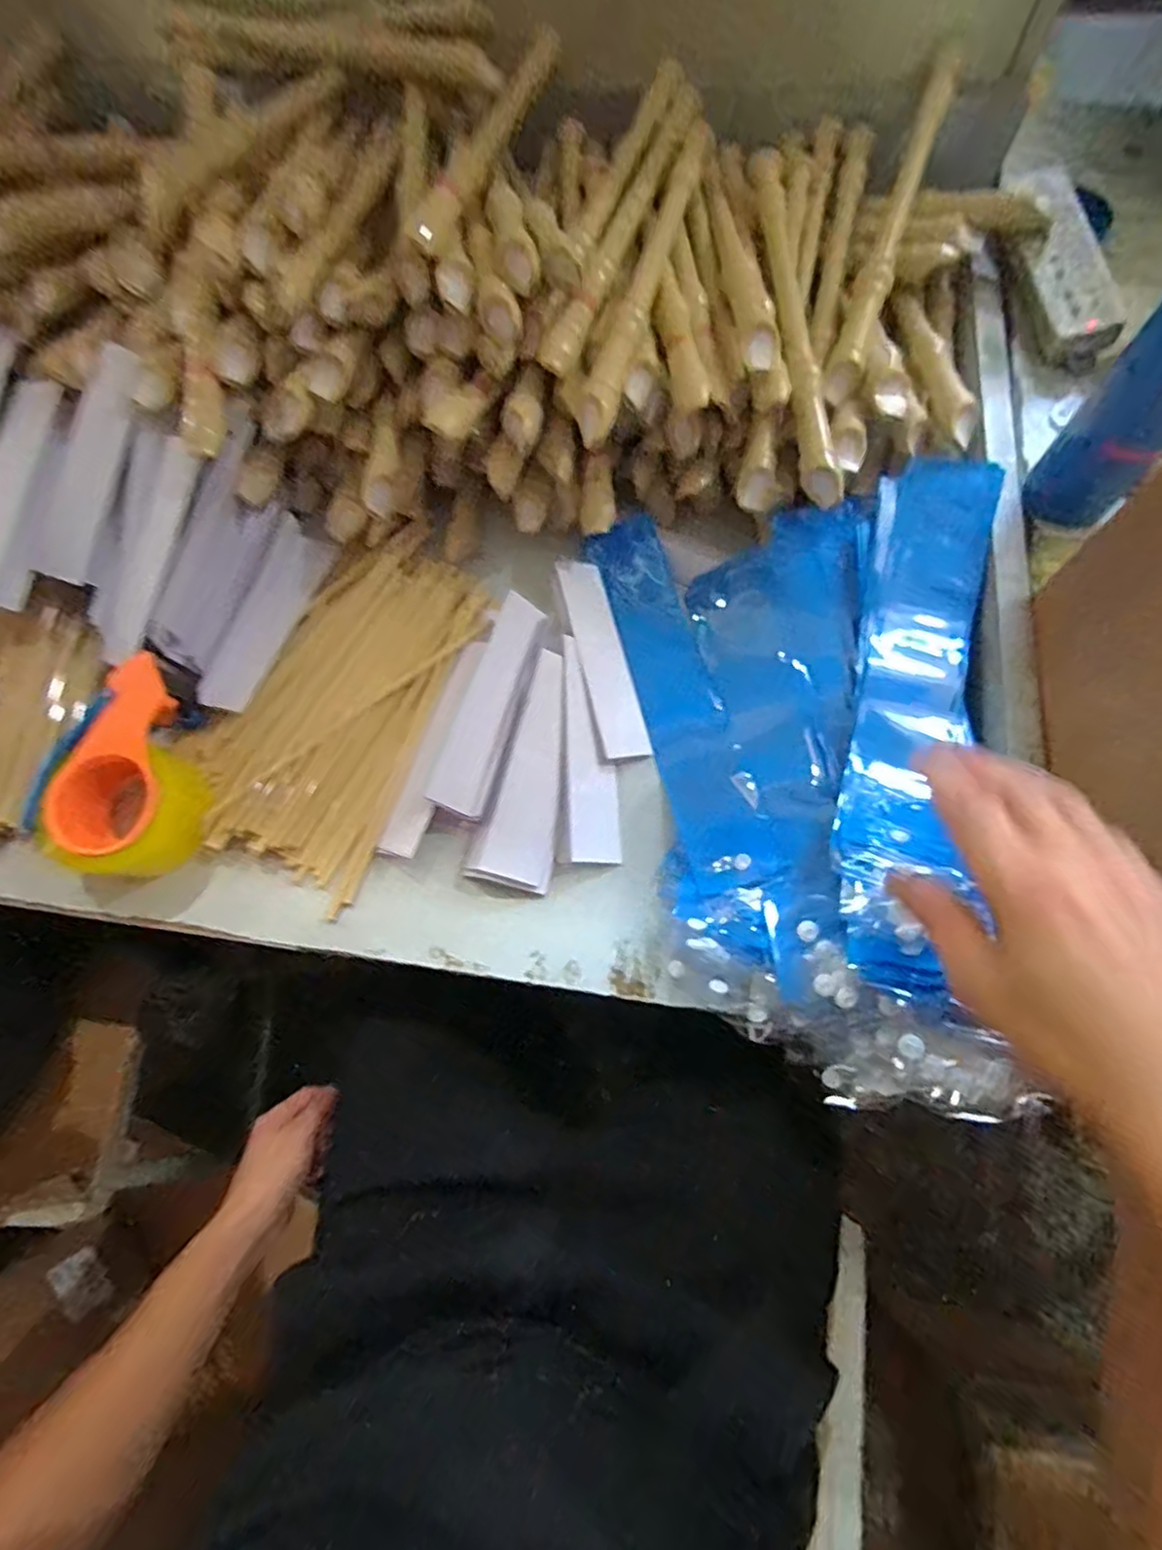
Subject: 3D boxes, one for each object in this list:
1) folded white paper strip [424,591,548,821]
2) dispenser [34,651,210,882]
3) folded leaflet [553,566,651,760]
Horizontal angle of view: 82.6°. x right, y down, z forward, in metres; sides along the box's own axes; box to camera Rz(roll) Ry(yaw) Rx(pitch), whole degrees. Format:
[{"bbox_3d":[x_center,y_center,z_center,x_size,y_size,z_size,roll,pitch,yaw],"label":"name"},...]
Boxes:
[{"bbox_3d":[-0.071,-0.056,0.530,0.043,0.007,0.179,23,77,-15],"label":"folded white paper strip"},{"bbox_3d":[-0.334,0.000,0.514,0.104,0.072,0.160,13,71,7],"label":"dispenser"},{"bbox_3d":[0.018,-0.100,0.563,0.042,0.004,0.187,-7,71,-20],"label":"folded leaflet"}]

